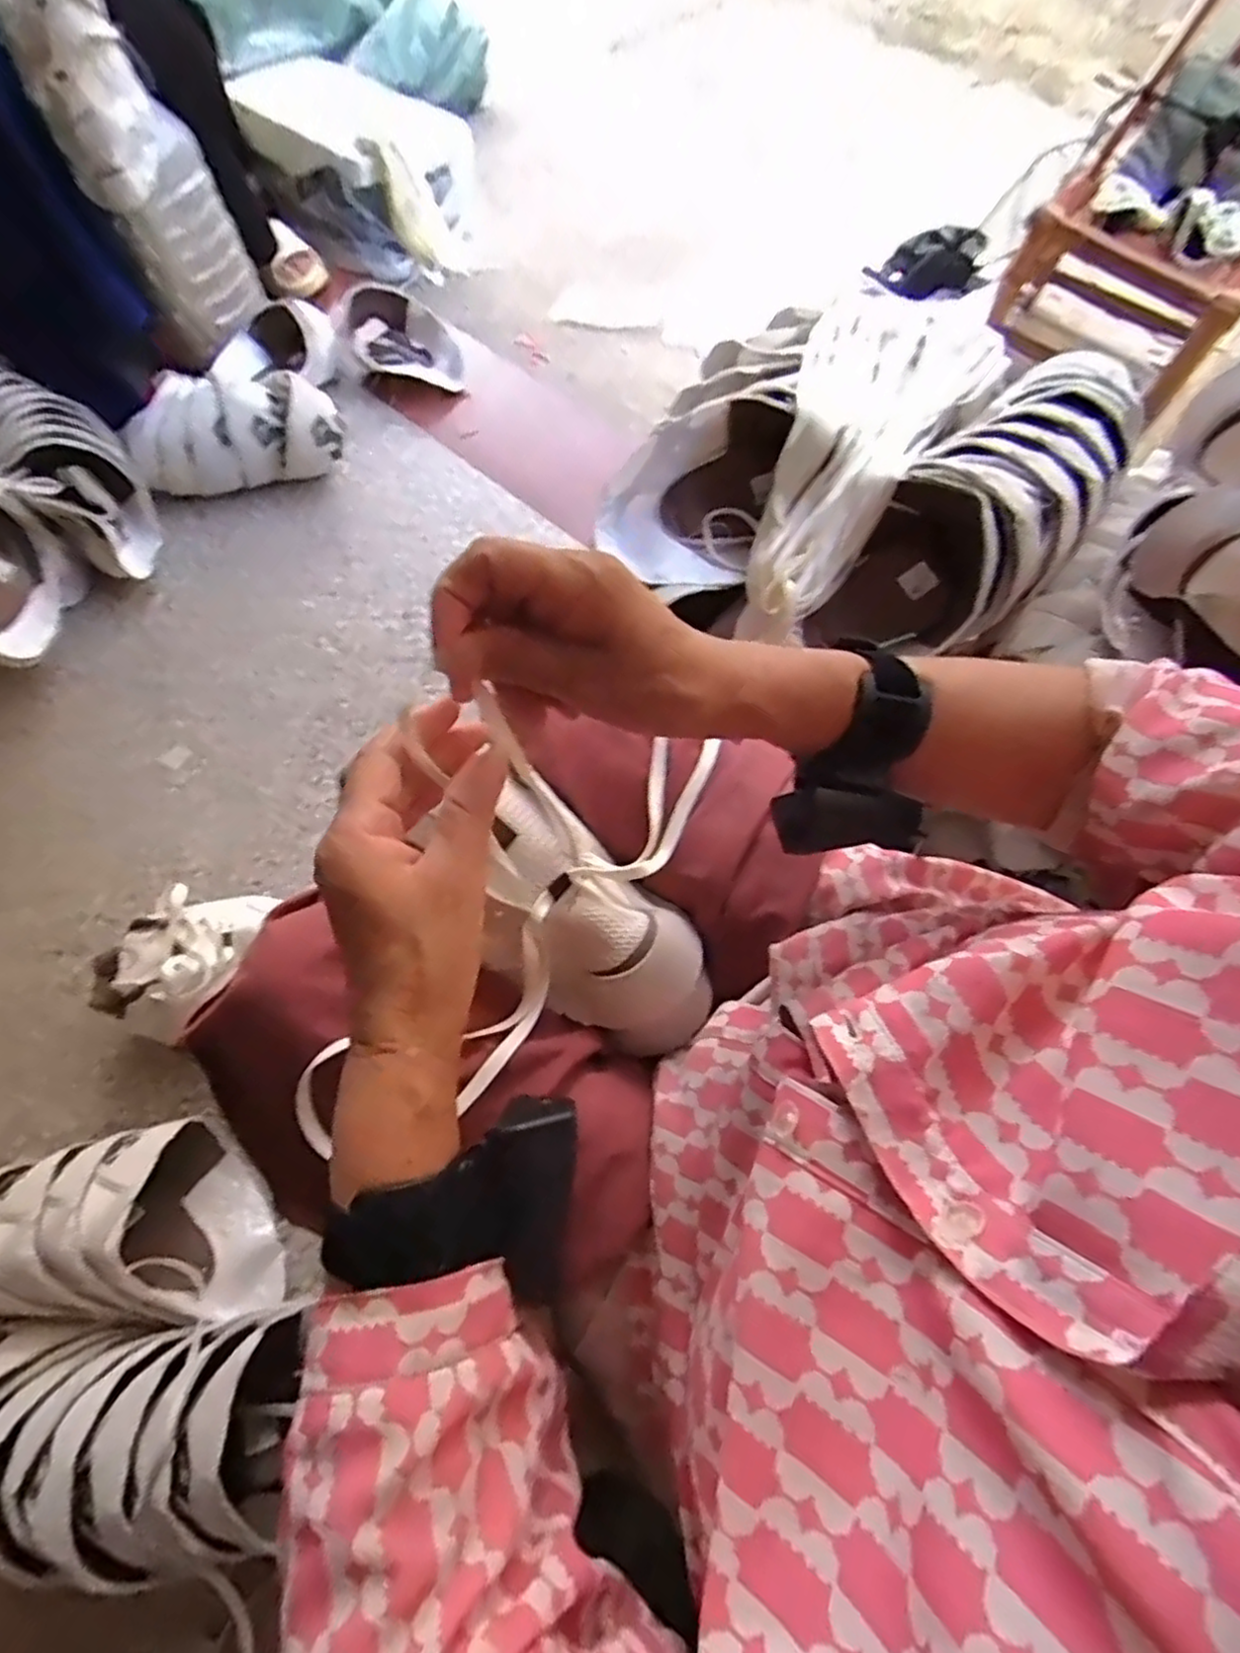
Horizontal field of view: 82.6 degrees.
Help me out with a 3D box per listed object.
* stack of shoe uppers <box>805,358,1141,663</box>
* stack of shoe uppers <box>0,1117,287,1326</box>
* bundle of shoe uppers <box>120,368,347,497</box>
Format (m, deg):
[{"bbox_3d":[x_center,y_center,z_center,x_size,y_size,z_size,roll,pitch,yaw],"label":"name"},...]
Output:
[{"bbox_3d":[0.351,-0.292,0.669,0.147,0.153,0.361,38,72,14],"label":"stack of shoe uppers"},{"bbox_3d":[-0.468,0.363,0.659,0.234,0.129,0.150,6,67,2],"label":"stack of shoe uppers"},{"bbox_3d":[-0.589,-0.597,1.082,0.320,0.129,0.123,-11,68,-5],"label":"bundle of shoe uppers"}]

